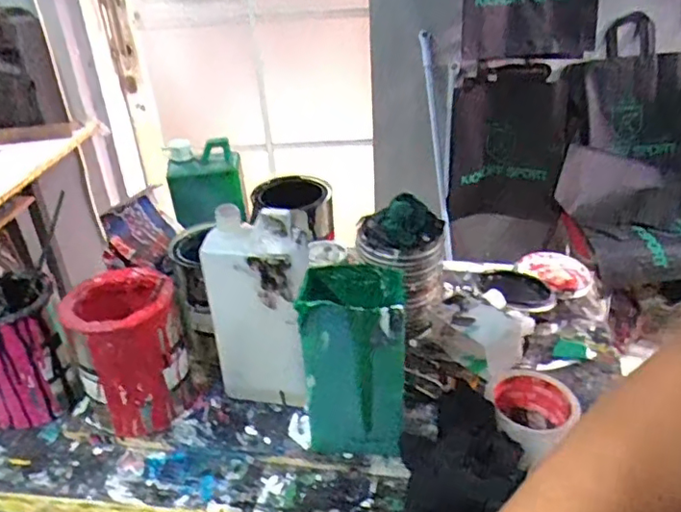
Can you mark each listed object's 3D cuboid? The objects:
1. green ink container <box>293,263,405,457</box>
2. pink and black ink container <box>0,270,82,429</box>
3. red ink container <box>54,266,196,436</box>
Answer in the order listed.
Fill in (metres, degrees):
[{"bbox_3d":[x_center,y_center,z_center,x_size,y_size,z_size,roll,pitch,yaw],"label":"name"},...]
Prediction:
[{"bbox_3d":[0.017,0.105,0.562,0.091,0.187,0.075,3,31,10],"label":"green ink container"},{"bbox_3d":[-0.359,0.106,0.659,0.092,0.144,0.098,-15,32,-20],"label":"pink and black ink container"},{"bbox_3d":[-0.222,0.108,0.630,0.104,0.160,0.113,-17,33,-22],"label":"red ink container"}]

